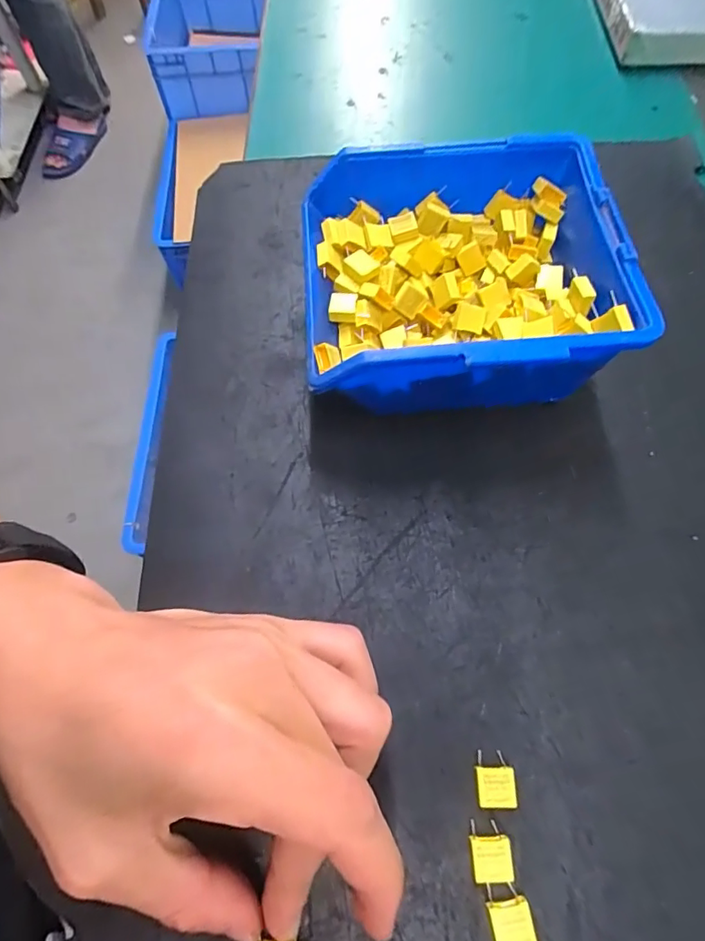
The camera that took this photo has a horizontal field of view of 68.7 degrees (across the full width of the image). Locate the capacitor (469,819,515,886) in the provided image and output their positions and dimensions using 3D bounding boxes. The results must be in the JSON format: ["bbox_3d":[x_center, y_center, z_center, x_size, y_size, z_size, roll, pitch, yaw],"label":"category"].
[{"bbox_3d":[0.047,0.131,0.177,0.014,0.005,0.017,-6,65,-1],"label":"capacitor"}]

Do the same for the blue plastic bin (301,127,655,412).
[{"bbox_3d":[0.046,-0.082,0.241,0.134,0.065,0.123,-5,65,-1],"label":"blue plastic bin"}]

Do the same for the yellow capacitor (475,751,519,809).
[{"bbox_3d":[0.051,0.112,0.186,0.013,0.005,0.018,-2,65,1],"label":"yellow capacitor"}]

